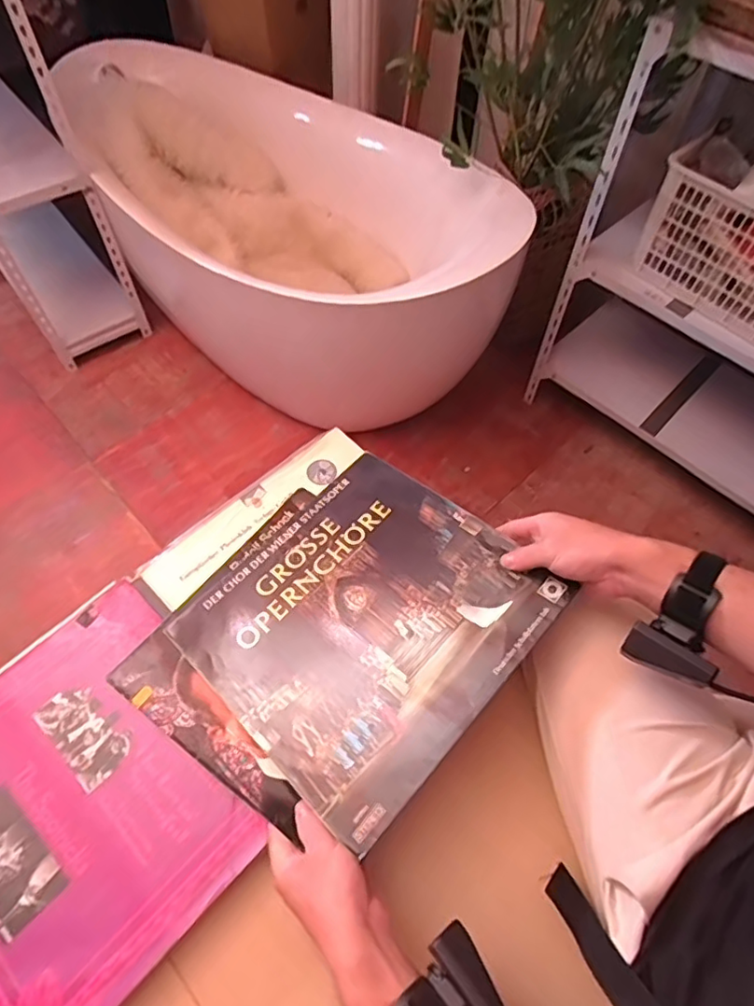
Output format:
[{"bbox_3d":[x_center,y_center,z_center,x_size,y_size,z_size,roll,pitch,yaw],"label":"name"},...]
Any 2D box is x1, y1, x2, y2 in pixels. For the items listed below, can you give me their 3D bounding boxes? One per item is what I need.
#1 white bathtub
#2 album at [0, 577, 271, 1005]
[{"bbox_3d":[-0.255,-0.730,1.661,1.303,0.567,0.642,24,62,11],"label":"white bathtub"},{"bbox_3d":[-0.285,0.280,0.553,0.314,0.009,0.295,40,67,20],"label":"album"}]

